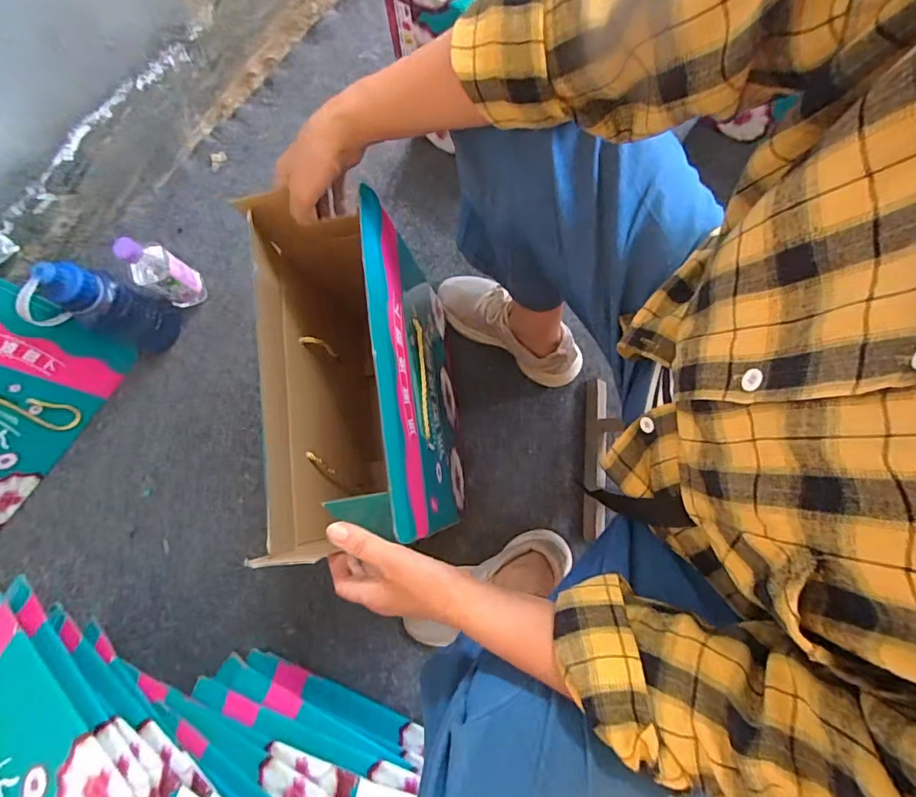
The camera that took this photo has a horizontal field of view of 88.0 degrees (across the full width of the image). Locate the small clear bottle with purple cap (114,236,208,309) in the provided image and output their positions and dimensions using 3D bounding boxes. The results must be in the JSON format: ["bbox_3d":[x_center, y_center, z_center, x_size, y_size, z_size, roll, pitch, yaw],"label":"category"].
[{"bbox_3d":[-0.464,-0.194,0.746,0.071,0.162,0.049,-34,79,-5],"label":"small clear bottle with purple cap"}]

